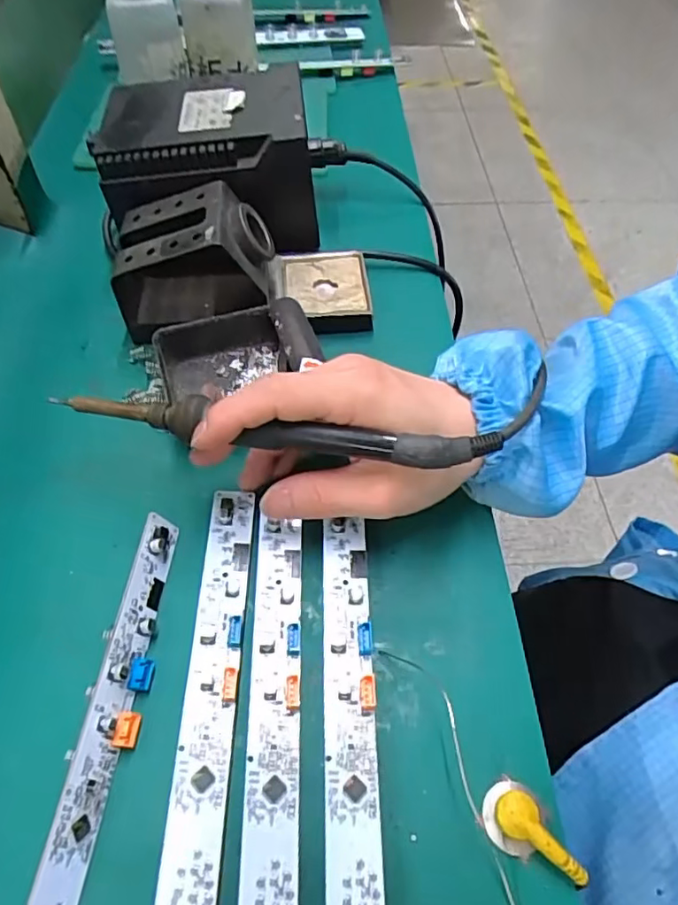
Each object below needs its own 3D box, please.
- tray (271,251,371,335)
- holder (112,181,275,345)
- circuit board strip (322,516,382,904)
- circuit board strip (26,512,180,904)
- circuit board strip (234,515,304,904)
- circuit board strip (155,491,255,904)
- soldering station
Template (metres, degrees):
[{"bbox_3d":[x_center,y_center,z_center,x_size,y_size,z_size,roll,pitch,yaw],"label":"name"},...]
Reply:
[{"bbox_3d":[-0.012,-0.113,0.402,0.067,0.016,0.071,-7,54,-7],"label":"tray"},{"bbox_3d":[-0.093,-0.123,0.374,0.098,0.073,0.074,-8,54,-7],"label":"holder"},{"bbox_3d":[0.006,0.148,0.213,0.022,0.008,0.272,-1,54,-2],"label":"circuit board strip"},{"bbox_3d":[-0.099,0.151,0.205,0.020,0.009,0.283,5,54,2],"label":"circuit board strip"},{"bbox_3d":[-0.026,0.143,0.216,0.025,0.008,0.259,-1,55,-2],"label":"circuit board strip"},{"bbox_3d":[-0.054,0.137,0.220,0.023,0.006,0.276,1,55,-1],"label":"circuit board strip"},{"bbox_3d":[-0.093,-0.209,0.418,0.144,0.086,0.123,-7,54,-7],"label":"soldering station"}]

